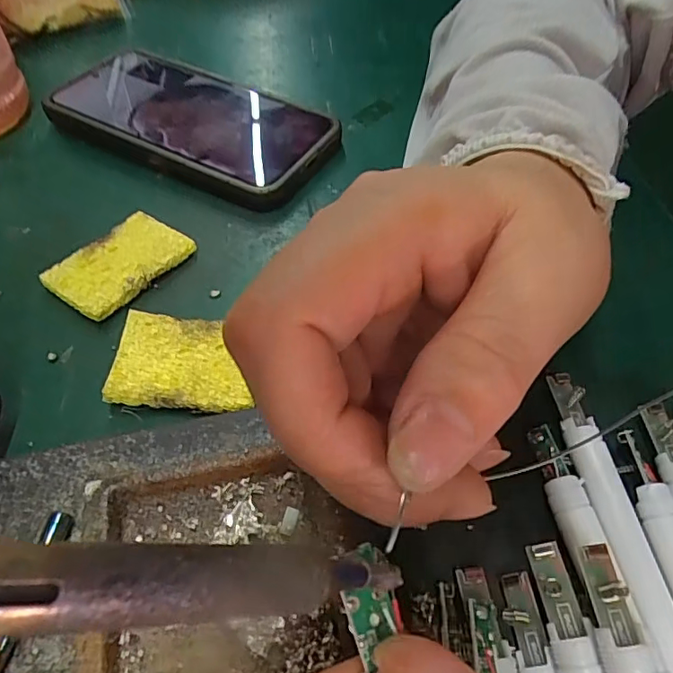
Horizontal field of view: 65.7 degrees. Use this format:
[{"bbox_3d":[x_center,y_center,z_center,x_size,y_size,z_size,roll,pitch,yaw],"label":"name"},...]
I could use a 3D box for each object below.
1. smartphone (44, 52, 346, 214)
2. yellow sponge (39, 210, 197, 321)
[{"bbox_3d":[-0.082,-0.119,0.285,0.161,0.011,0.074,24,60,17],"label":"smartphone"},{"bbox_3d":[-0.094,-0.031,0.228,0.037,0.007,0.055,31,58,23],"label":"yellow sponge"}]

